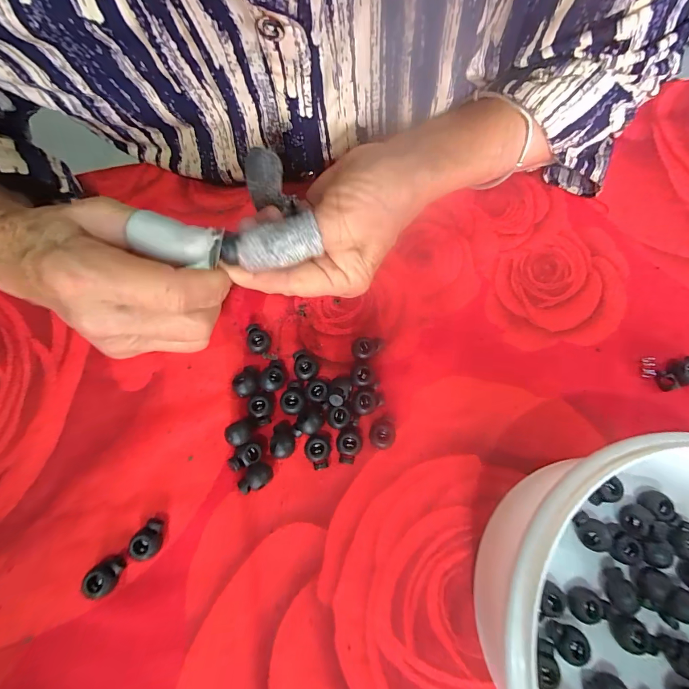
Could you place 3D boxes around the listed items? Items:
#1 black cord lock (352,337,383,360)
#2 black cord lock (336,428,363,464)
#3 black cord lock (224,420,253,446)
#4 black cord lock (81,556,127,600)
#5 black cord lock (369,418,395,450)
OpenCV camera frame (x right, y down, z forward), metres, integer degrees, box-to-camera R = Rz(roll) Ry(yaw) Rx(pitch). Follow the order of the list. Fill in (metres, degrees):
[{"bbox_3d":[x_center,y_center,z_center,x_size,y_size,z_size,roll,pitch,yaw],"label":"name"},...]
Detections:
[{"bbox_3d":[0.015,0.003,0.225,0.019,0.010,0.013,-8,73,-3],"label":"black cord lock"},{"bbox_3d":[0.003,0.060,0.206,0.014,0.012,0.019,3,73,0],"label":"black cord lock"},{"bbox_3d":[-0.061,0.052,0.202,0.016,0.009,0.013,-14,73,-5],"label":"black cord lock"},{"bbox_3d":[-0.123,0.120,0.179,0.017,0.011,0.015,-29,75,-9],"label":"black cord lock"},{"bbox_3d":[0.023,0.054,0.209,0.014,0.011,0.018,11,73,3],"label":"black cord lock"}]

